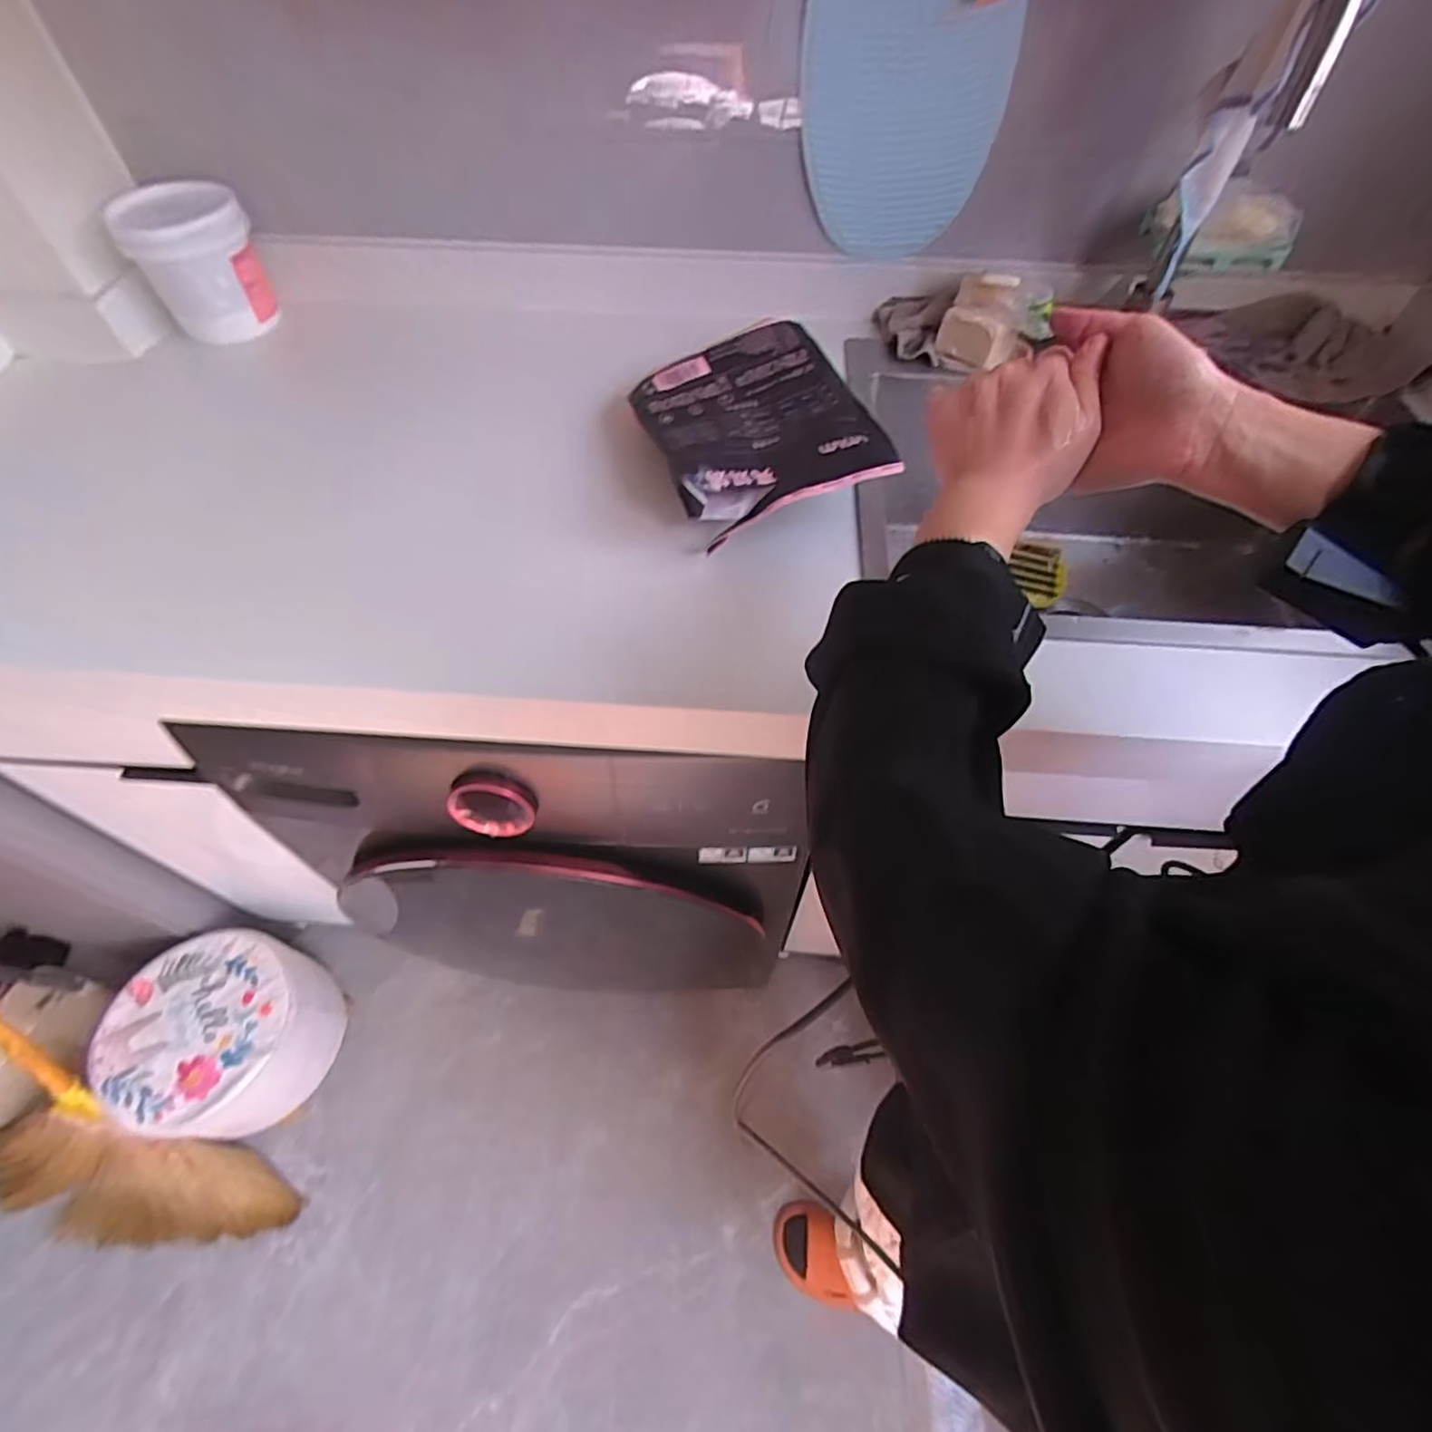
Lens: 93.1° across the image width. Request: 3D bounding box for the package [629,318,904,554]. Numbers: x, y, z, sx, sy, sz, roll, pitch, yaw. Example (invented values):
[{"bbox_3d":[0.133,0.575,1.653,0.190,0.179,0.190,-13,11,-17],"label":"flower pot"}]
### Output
[{"bbox_3d":[0.034,-0.269,0.614,0.182,0.053,0.214,-17,58,-11],"label":"package"}]

